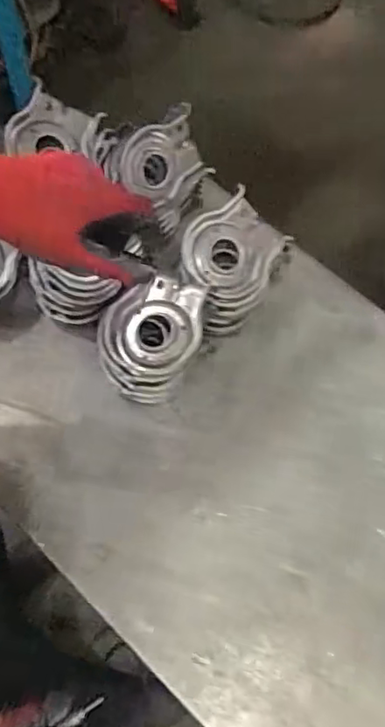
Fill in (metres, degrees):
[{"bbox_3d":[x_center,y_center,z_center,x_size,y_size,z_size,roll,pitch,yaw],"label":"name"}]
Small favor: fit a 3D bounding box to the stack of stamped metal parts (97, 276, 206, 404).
[{"bbox_3d":[-0.044,-0.023,0.676,0.108,0.102,0.130,24,67,7],"label":"stack of stamped metal parts"}]

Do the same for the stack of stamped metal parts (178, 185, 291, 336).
[{"bbox_3d":[0.044,-0.116,0.713,0.114,0.107,0.144,23,67,6],"label":"stack of stamped metal parts"}]

